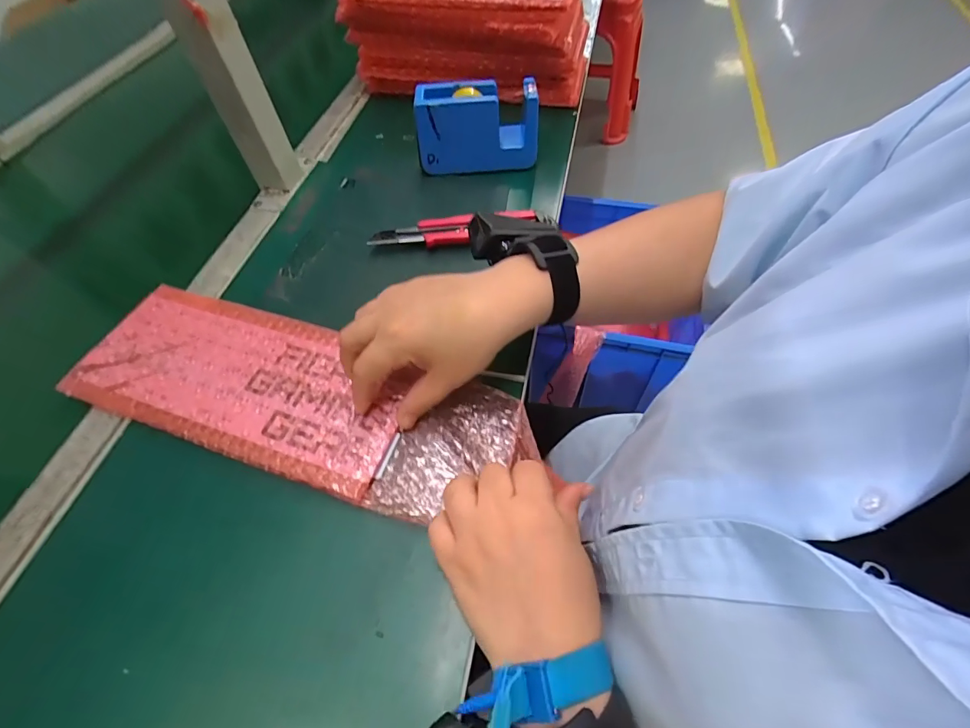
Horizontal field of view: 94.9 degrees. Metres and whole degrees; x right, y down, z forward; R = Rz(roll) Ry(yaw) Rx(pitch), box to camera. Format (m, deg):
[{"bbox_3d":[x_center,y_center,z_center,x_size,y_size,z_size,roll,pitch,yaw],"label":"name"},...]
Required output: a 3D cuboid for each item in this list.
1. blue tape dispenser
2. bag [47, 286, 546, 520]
[{"bbox_3d":[-0.009,-0.260,0.492,0.129,0.090,0.045,-3,56,2],"label":"blue tape dispenser"},{"bbox_3d":[-0.149,0.023,0.350,0.360,0.013,0.120,16,58,11],"label":"bag"}]

